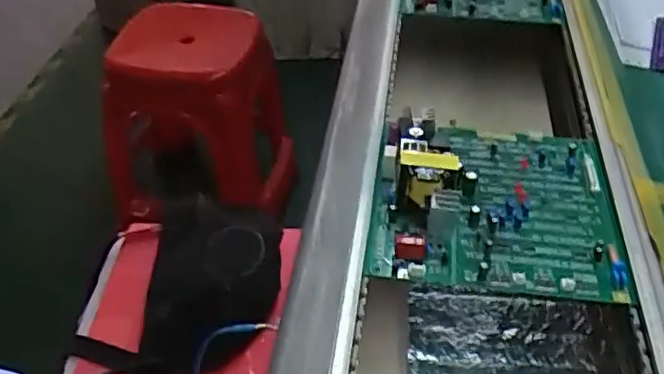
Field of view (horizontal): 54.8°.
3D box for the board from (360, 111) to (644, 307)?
[{"bbox_3d":[0.129,-0.001,0.503,0.185,0.051,0.182,4,45,8],"label":"board"}]

